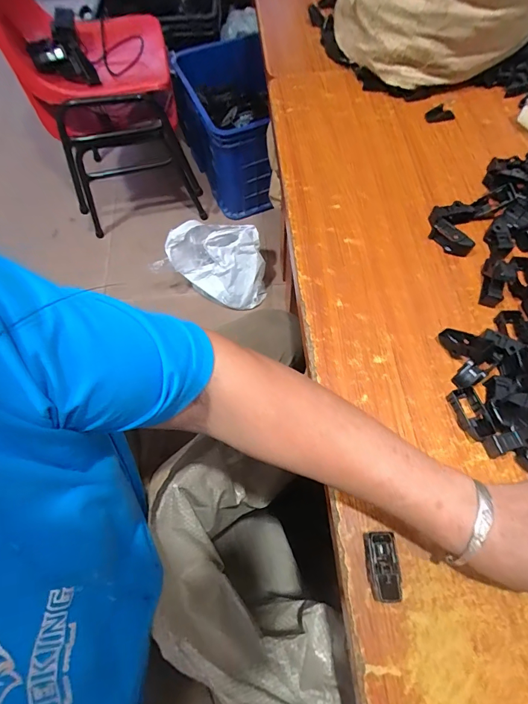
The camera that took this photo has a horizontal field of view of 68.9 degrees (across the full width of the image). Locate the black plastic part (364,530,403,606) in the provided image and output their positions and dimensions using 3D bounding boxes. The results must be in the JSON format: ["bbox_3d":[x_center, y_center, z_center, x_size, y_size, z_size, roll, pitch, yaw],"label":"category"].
[{"bbox_3d":[0.097,0.175,0.314,0.023,0.021,0.049,-4,64,0],"label":"black plastic part"}]

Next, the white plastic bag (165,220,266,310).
[{"bbox_3d":[-0.131,-0.236,1.062,0.258,0.147,0.182,-2,64,1],"label":"white plastic bag"}]

